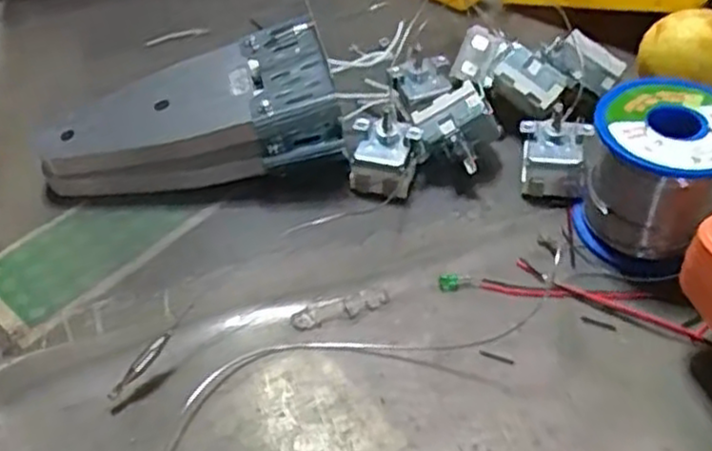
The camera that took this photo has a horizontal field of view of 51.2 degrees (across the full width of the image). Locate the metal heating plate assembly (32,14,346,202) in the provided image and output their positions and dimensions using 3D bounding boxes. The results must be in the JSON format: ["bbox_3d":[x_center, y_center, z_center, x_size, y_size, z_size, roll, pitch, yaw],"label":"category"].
[{"bbox_3d":[-0.090,-0.060,0.393,0.157,0.054,0.074,-9,47,-4],"label":"metal heating plate assembly"}]

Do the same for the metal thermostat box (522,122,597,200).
[{"bbox_3d":[0.100,-0.035,0.378,0.033,0.027,0.033,9,48,13],"label":"metal thermostat box"}]

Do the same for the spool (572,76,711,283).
[{"bbox_3d":[0.137,-0.021,0.339,0.060,0.063,0.061,-2,47,2],"label":"spool"}]

